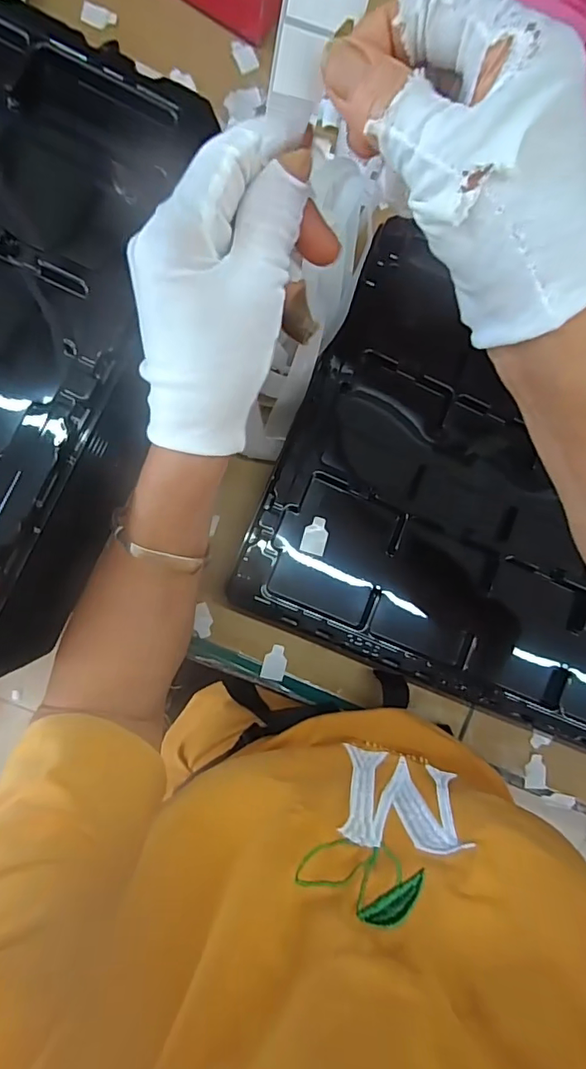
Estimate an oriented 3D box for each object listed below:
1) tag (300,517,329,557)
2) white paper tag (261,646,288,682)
[{"bbox_3d":[0.017,0.001,0.384,0.018,0.004,0.028,15,93,4],"label":"tag"},{"bbox_3d":[-0.014,0.102,0.405,0.019,0.004,0.027,13,85,-6],"label":"white paper tag"}]

